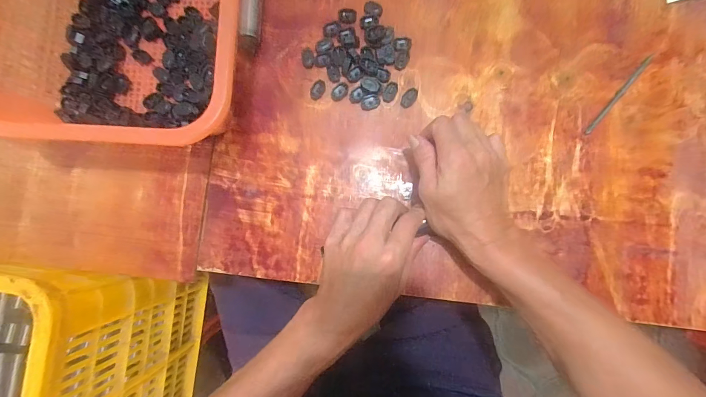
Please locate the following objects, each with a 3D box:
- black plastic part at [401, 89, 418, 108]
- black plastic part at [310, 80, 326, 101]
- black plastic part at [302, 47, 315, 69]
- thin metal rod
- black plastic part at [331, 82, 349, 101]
[{"bbox_3d":[0.064,-0.114,0.374,0.014,0.004,0.024,35,88,5],"label":"black plastic part"},{"bbox_3d":[-0.041,-0.126,0.381,0.015,0.004,0.024,30,87,5],"label":"black plastic part"},{"bbox_3d":[-0.053,-0.164,0.385,0.015,0.004,0.024,-8,85,2],"label":"black plastic part"},{"bbox_3d":[0.289,-0.113,0.357,0.006,0.004,0.110,40,88,5],"label":"thin metal rod"},{"bbox_3d":[-0.015,-0.123,0.378,0.016,0.004,0.023,42,88,5],"label":"black plastic part"}]

